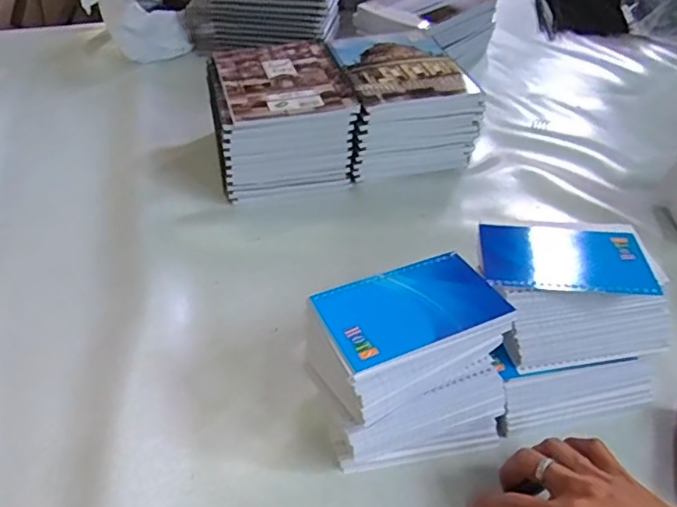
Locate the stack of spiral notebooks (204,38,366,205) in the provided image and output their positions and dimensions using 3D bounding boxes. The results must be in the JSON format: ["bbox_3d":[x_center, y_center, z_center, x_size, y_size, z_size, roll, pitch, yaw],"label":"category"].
[{"bbox_3d":[-0.078,-0.178,0.742,0.166,0.113,0.199,-9,42,-12],"label":"stack of spiral notebooks"}]

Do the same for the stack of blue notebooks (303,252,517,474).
[{"bbox_3d":[0.055,0.090,0.442,0.137,0.117,0.103,-16,44,-19],"label":"stack of blue notebooks"}]

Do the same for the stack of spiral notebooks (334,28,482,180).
[{"bbox_3d":[0.076,-0.203,0.773,0.160,0.116,0.202,-7,42,-10],"label":"stack of spiral notebooks"}]

